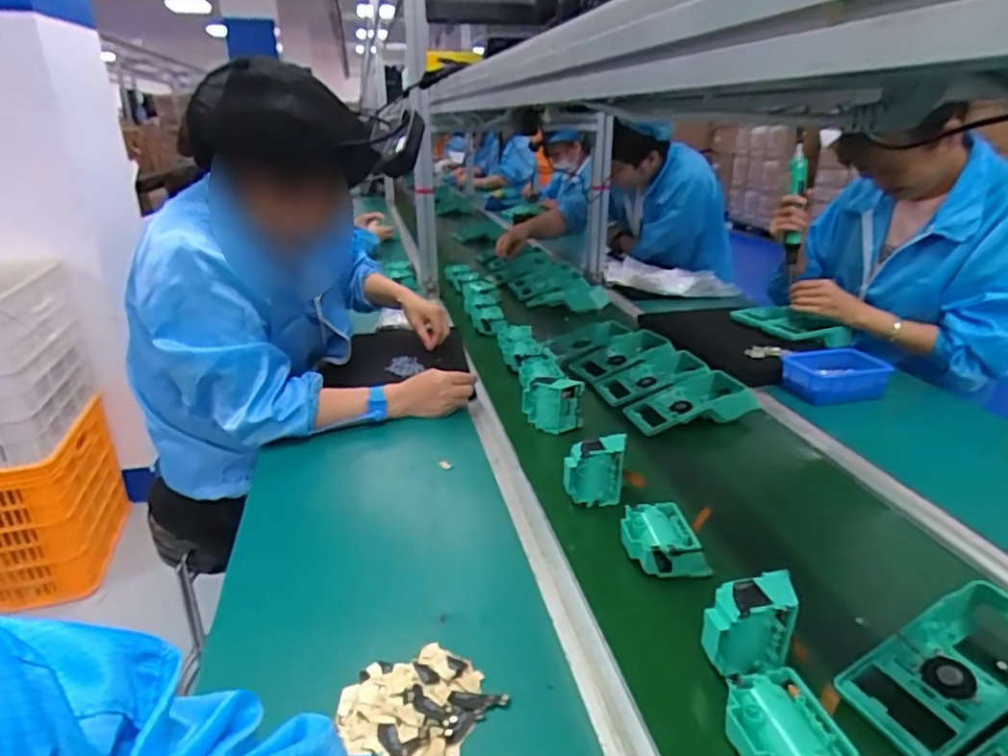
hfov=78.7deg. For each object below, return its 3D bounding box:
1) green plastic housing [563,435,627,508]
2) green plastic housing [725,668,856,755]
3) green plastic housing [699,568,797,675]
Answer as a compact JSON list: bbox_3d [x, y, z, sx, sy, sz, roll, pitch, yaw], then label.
[{"bbox_3d":[0.108,0.112,0.726,0.073,0.079,0.045,-2,22,5],"label":"green plastic housing"},{"bbox_3d":[0.195,0.258,0.432,0.071,0.049,0.081,-12,23,-19],"label":"green plastic housing"},{"bbox_3d":[0.198,0.203,0.500,0.077,0.072,0.036,-8,22,-9],"label":"green plastic housing"}]

